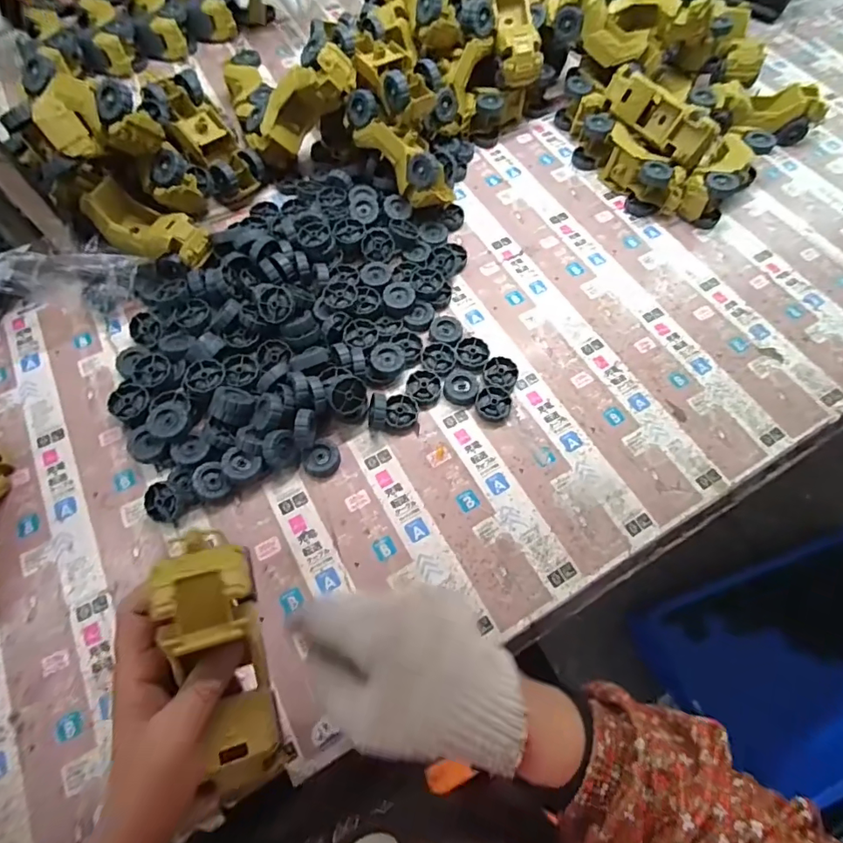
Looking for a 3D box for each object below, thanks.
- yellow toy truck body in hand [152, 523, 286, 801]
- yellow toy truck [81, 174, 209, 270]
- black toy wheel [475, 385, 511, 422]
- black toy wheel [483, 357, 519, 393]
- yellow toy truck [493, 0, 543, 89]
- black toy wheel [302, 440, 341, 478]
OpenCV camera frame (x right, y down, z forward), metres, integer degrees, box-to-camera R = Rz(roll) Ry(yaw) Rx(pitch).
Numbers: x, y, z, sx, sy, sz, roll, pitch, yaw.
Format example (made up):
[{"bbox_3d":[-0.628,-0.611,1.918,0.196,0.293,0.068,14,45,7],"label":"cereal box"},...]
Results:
[{"bbox_3d":[-0.123,0.155,0.307,0.048,0.043,0.169,-8,100,-3],"label":"yellow toy truck body in hand"},{"bbox_3d":[-0.312,-0.223,0.566,0.128,0.050,0.061,21,68,-4],"label":"yellow toy truck"},{"bbox_3d":[0.078,-0.019,0.532,0.037,0.009,0.038,0,67,0],"label":"black toy wheel"},{"bbox_3d":[0.088,-0.052,0.550,0.038,0.012,0.039,0,67,0],"label":"black toy wheel"},{"bbox_3d":[0.122,-0.536,0.655,0.056,0.053,0.160,-9,94,-4],"label":"yellow toy truck"},{"bbox_3d":[-0.101,0.038,0.501,0.036,0.010,0.040,37,72,15],"label":"black toy wheel"}]

